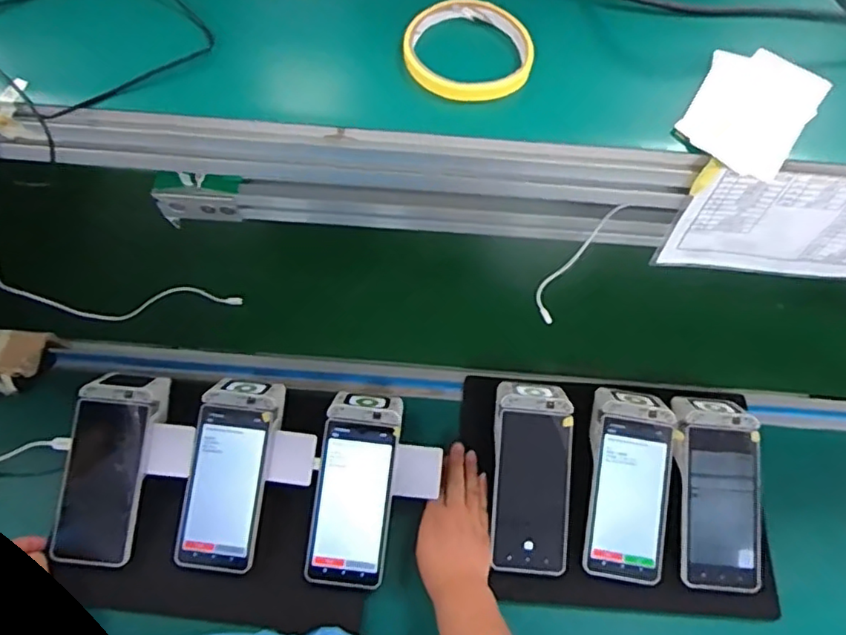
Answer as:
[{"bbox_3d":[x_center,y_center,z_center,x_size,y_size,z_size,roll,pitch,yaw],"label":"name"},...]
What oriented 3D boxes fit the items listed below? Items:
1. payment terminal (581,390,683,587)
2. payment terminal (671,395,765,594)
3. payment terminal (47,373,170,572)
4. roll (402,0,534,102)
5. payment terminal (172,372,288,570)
[{"bbox_3d":[0.229,0.184,0.668,0.088,0.047,0.206,8,80,2],"label":"payment terminal"},{"bbox_3d":[0.326,0.192,0.663,0.089,0.041,0.204,1,80,-1],"label":"payment terminal"},{"bbox_3d":[-0.347,0.165,0.660,0.089,0.048,0.209,9,78,3],"label":"payment terminal"},{"bbox_3d":[0.029,-0.184,0.406,0.084,0.015,0.085,1,65,-1],"label":"roll"},{"bbox_3d":[-0.212,0.165,0.654,0.085,0.054,0.206,8,65,2],"label":"payment terminal"}]

